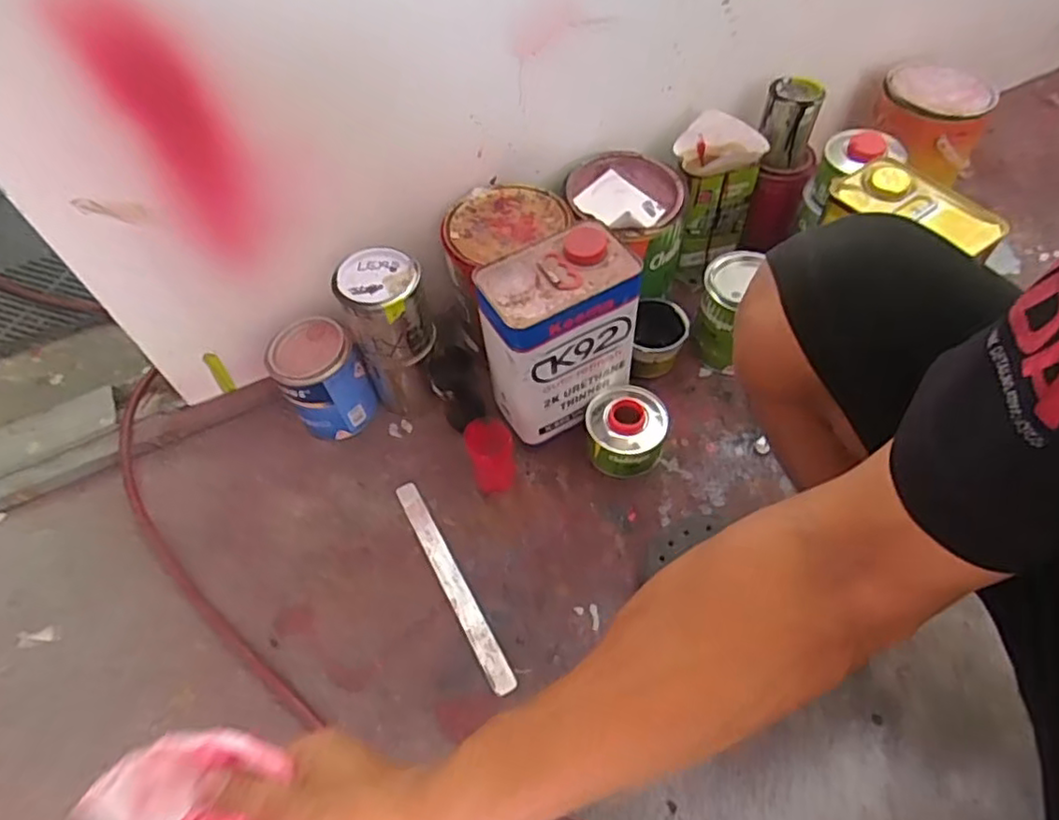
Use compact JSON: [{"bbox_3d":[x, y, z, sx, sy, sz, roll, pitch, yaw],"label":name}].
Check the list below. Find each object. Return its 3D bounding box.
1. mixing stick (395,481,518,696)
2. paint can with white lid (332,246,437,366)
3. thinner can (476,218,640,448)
[{"bbox_3d":[-0.093,0.199,0.767,0.026,0.007,0.284,-27,59,-13],"label":"mixing stick"},{"bbox_3d":[-0.172,-0.120,0.793,0.097,0.118,0.094,-2,56,3],"label":"paint can with white lid"},{"bbox_3d":[0.032,-0.086,0.779,0.158,0.229,0.108,-30,59,-15],"label":"thinner can"}]

